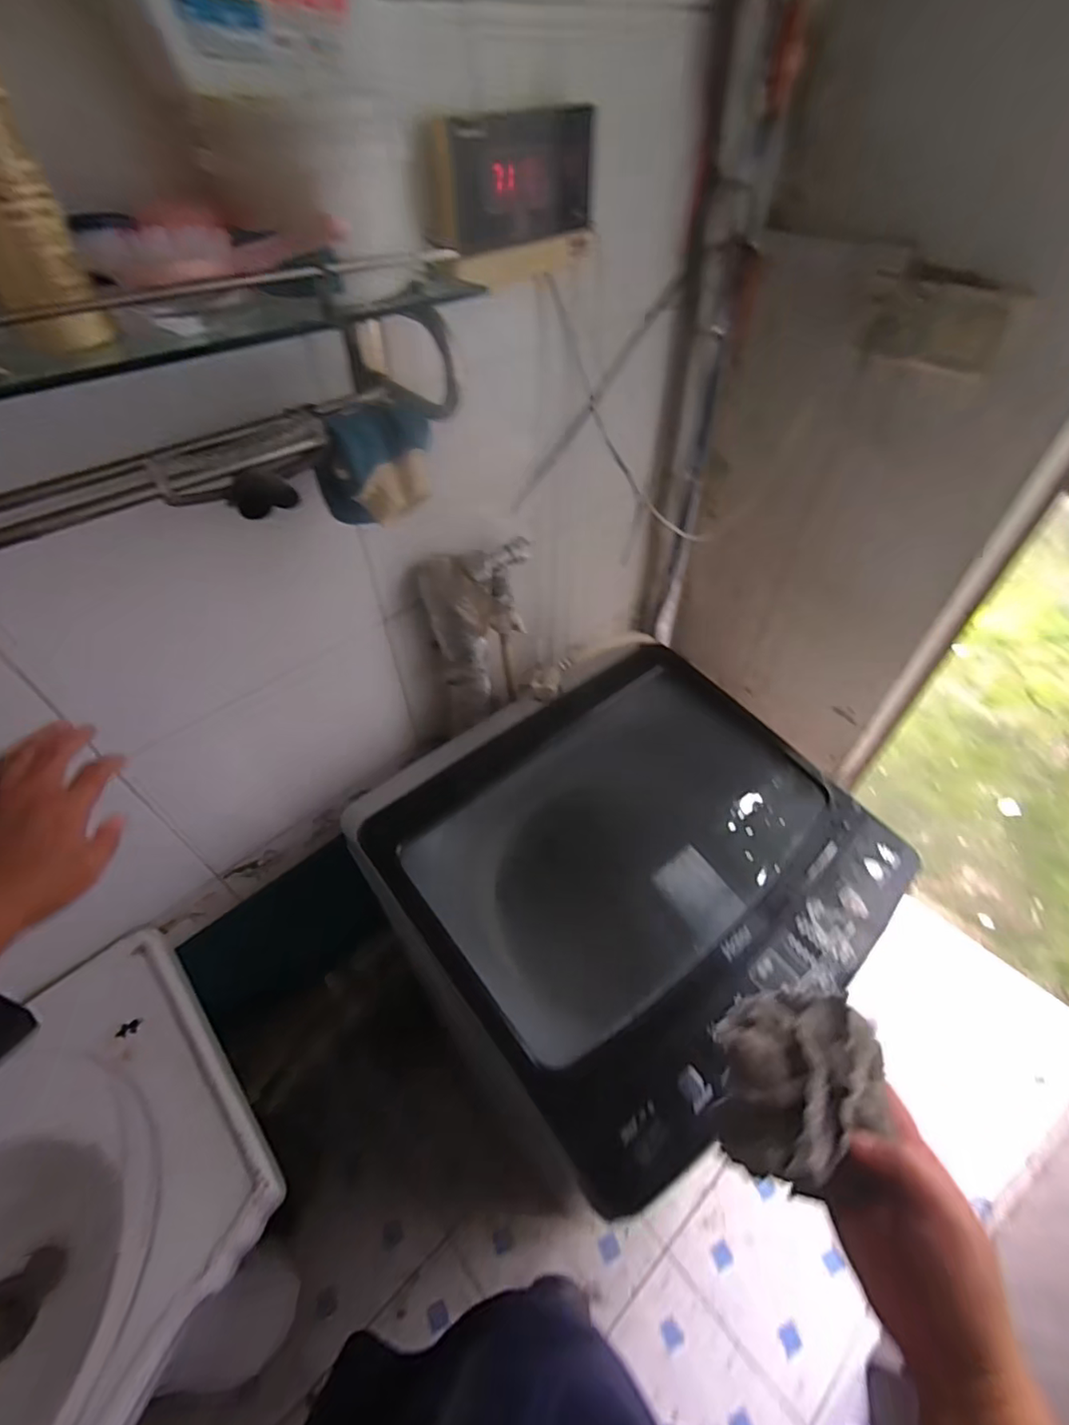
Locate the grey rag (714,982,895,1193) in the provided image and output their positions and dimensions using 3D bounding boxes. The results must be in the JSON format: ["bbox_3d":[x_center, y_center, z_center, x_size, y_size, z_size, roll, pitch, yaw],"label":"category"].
[{"bbox_3d":[0.177,0.240,0.383,0.120,0.072,0.100,-23,52,-17],"label":"grey rag"}]

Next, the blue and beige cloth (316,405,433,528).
[{"bbox_3d":[-0.130,-0.206,0.479,0.095,0.084,0.026,-27,54,-20],"label":"blue and beige cloth"}]

